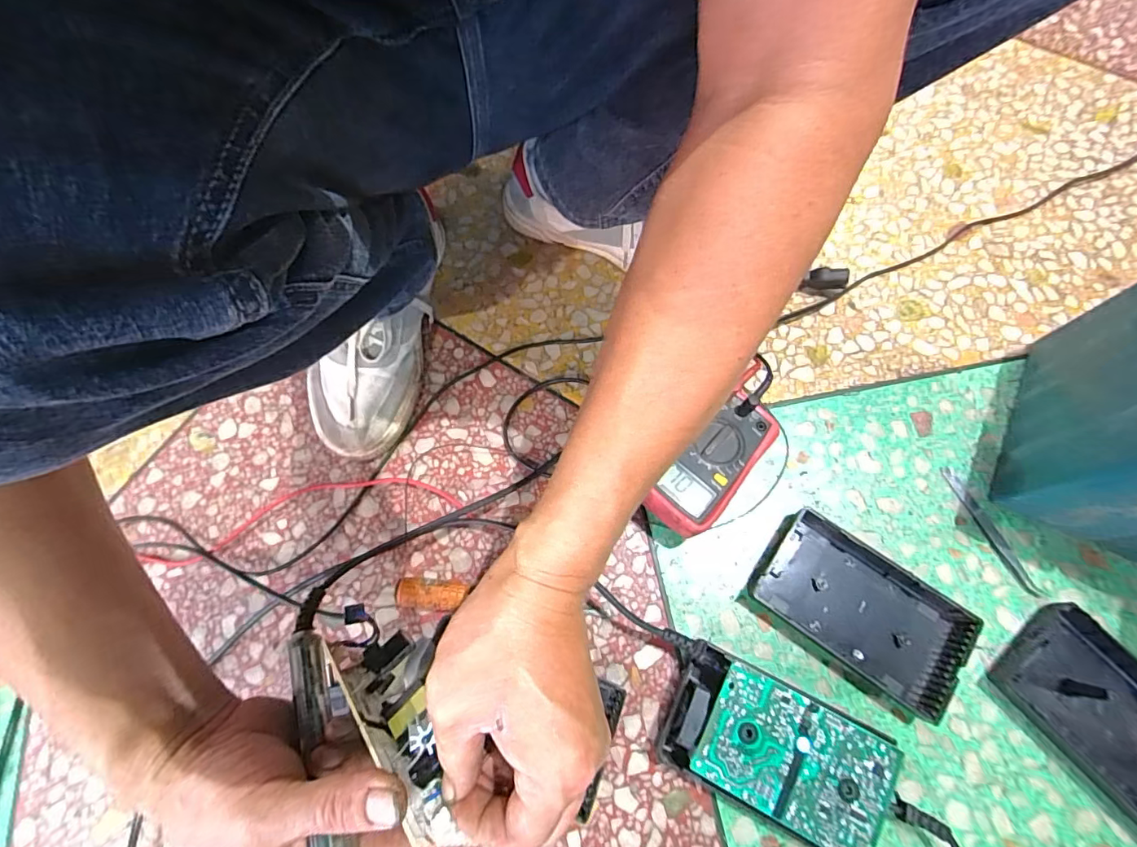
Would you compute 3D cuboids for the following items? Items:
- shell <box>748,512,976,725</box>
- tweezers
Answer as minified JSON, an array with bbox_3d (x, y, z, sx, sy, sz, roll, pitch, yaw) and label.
[{"bbox_3d":[0.230,0.147,0.391,0.152,0.022,0.089,35,74,13],"label":"shell"},{"bbox_3d":[0.356,0.089,0.414,0.012,0.004,0.116,-24,71,-7],"label":"tweezers"}]

